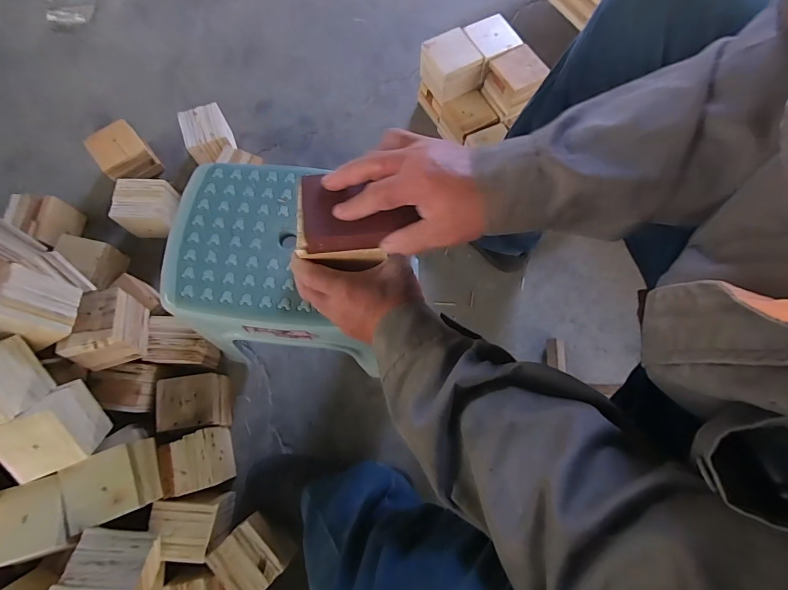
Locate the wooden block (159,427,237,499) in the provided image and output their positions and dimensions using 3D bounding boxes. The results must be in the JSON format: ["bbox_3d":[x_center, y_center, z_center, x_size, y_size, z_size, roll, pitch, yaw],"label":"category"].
[{"bbox_3d":[-0.322,0.275,0.644,0.087,0.073,0.087,-19,76,-7],"label":"wooden block"}]

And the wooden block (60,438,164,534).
[{"bbox_3d":[-0.409,0.275,0.570,0.104,0.066,0.091,-21,76,-7],"label":"wooden block"}]

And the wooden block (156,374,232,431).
[{"bbox_3d":[-0.345,0.187,0.684,0.107,0.080,0.088,-2,74,-2],"label":"wooden block"}]

